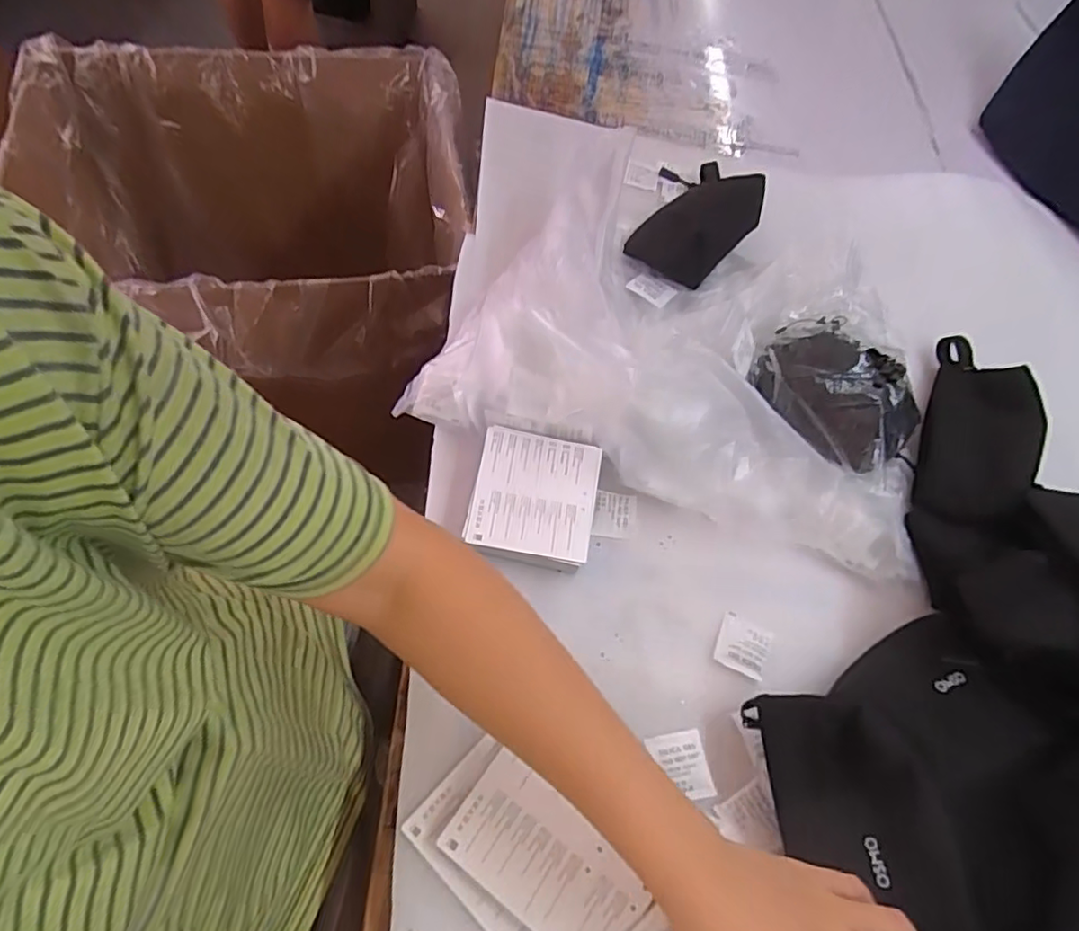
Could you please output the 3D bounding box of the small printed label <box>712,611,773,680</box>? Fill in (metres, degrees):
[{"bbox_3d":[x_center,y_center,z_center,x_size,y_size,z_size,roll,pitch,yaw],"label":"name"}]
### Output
[{"bbox_3d":[0.153,0.134,0.459,0.037,0.004,0.040,25,61,4],"label":"small printed label"}]

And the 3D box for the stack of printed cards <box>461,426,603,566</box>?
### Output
[{"bbox_3d":[-0.004,0.028,0.481,0.092,0.045,0.100,9,59,3],"label":"stack of printed cards"}]

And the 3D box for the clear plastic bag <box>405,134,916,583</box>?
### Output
[{"bbox_3d":[0.131,-0.091,0.528,0.418,0.121,0.261,19,61,3],"label":"clear plastic bag"}]

